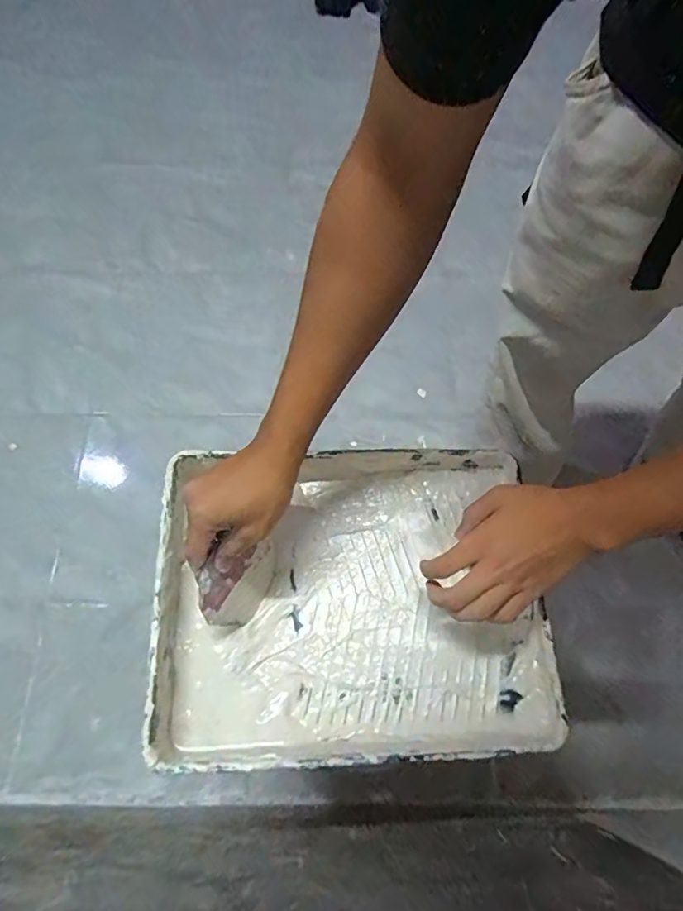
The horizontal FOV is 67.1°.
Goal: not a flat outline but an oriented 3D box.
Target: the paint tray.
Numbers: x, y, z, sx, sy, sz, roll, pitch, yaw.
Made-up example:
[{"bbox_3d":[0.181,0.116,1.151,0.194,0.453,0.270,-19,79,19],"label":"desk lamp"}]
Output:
[{"bbox_3d":[0.011,0.125,0.487,0.346,0.069,0.279,-3,65,-2],"label":"paint tray"}]

